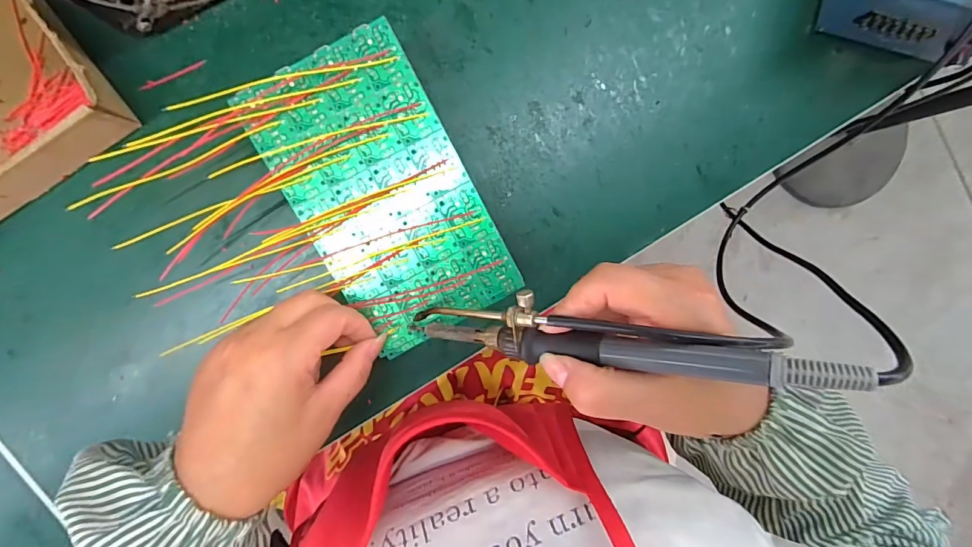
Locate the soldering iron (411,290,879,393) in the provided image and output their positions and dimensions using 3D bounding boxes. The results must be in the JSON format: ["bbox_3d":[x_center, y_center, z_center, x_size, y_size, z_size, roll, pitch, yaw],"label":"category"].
[{"bbox_3d":[0.047,0.027,0.209,0.200,0.023,0.030,3,95,31],"label":"soldering iron"}]

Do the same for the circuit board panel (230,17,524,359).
[{"bbox_3d":[-0.062,-0.048,0.275,0.099,0.009,0.177,-29,96,-1],"label":"circuit board panel"}]

